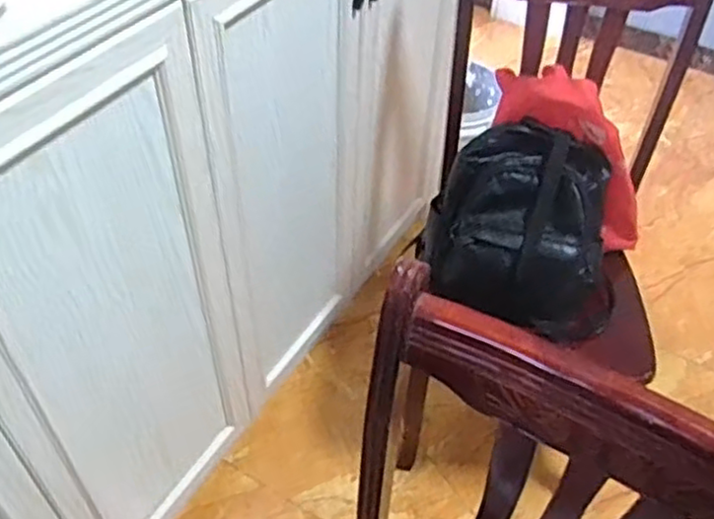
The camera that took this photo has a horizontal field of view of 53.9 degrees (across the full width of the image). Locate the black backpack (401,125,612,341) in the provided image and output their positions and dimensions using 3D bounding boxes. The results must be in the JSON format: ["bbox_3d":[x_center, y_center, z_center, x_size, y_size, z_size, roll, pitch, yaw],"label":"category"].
[{"bbox_3d":[0.285,-0.047,1.161,0.326,0.256,0.211,20,49,16],"label":"black backpack"}]

